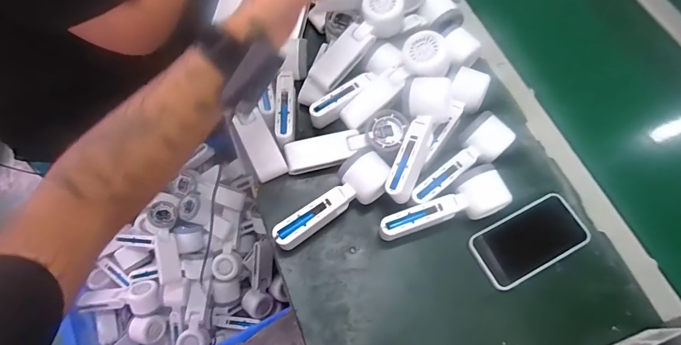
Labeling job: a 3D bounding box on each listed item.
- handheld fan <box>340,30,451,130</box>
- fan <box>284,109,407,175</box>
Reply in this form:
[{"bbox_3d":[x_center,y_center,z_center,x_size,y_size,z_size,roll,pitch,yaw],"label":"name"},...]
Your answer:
[{"bbox_3d":[0.072,-0.119,0.523,0.164,0.043,0.059,-38,71,18],"label":"handheld fan"},{"bbox_3d":[0.007,-0.038,0.515,0.161,0.032,0.060,-17,68,12],"label":"fan"}]

